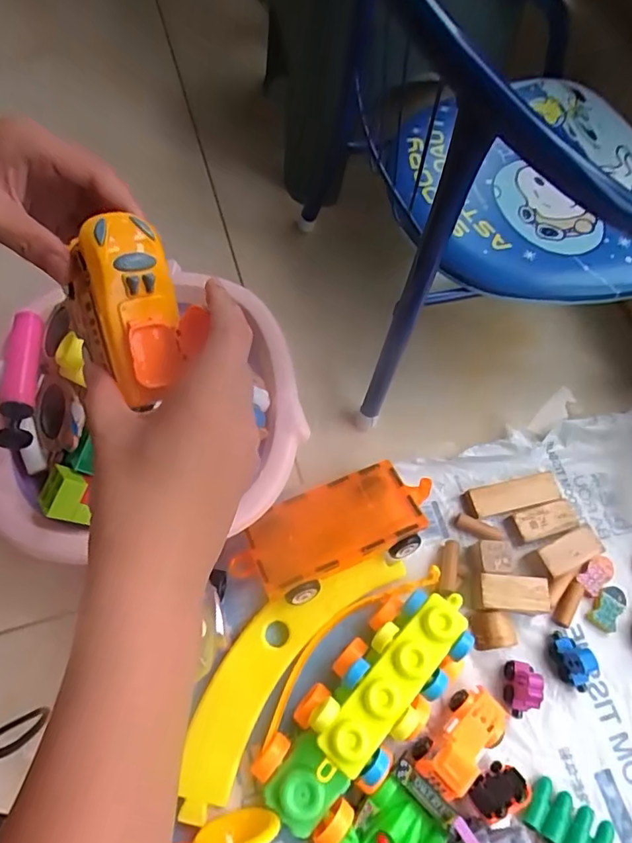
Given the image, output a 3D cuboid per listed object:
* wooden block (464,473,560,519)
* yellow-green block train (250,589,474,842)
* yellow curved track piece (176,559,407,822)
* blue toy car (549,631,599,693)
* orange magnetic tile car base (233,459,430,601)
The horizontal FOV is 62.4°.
[{"bbox_3d":[0.196,0.075,0.519,0.090,0.020,0.029,-11,67,-7],"label":"wooden block"},{"bbox_3d":[0.045,0.225,0.412,0.203,0.047,0.084,-40,73,-22],"label":"yellow-green block train"},{"bbox_3d":[-0.030,0.201,0.446,0.071,0.023,0.250,38,70,13],"label":"yellow curved track piece"},{"bbox_3d":[0.224,0.208,0.452,0.020,0.042,0.046,1,63,-5],"label":"blue toy car"},{"bbox_3d":[0.020,0.099,0.470,0.177,0.046,0.082,-19,66,-15],"label":"orange magnetic tile car base"}]

